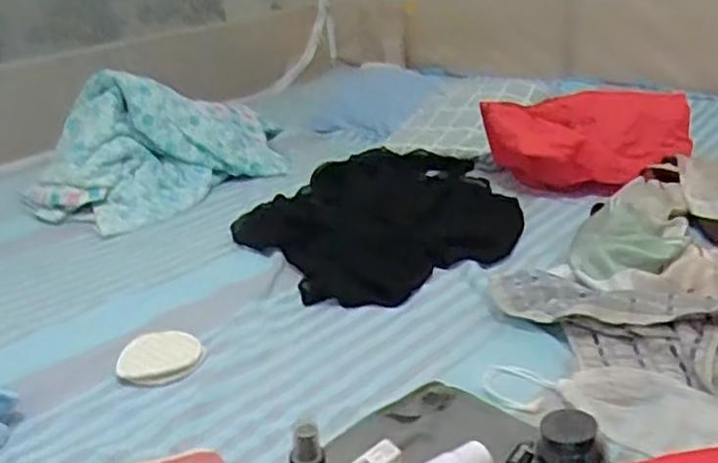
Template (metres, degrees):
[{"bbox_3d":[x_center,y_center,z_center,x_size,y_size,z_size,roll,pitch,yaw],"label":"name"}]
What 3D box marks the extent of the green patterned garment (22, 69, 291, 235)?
[{"bbox_3d":[-0.397,-0.195,1.446,0.538,0.193,0.381,-15,25,-20],"label":"green patterned garment"}]

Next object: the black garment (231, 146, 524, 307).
[{"bbox_3d":[0.054,-0.049,1.203,0.439,0.058,0.535,17,33,42],"label":"black garment"}]

